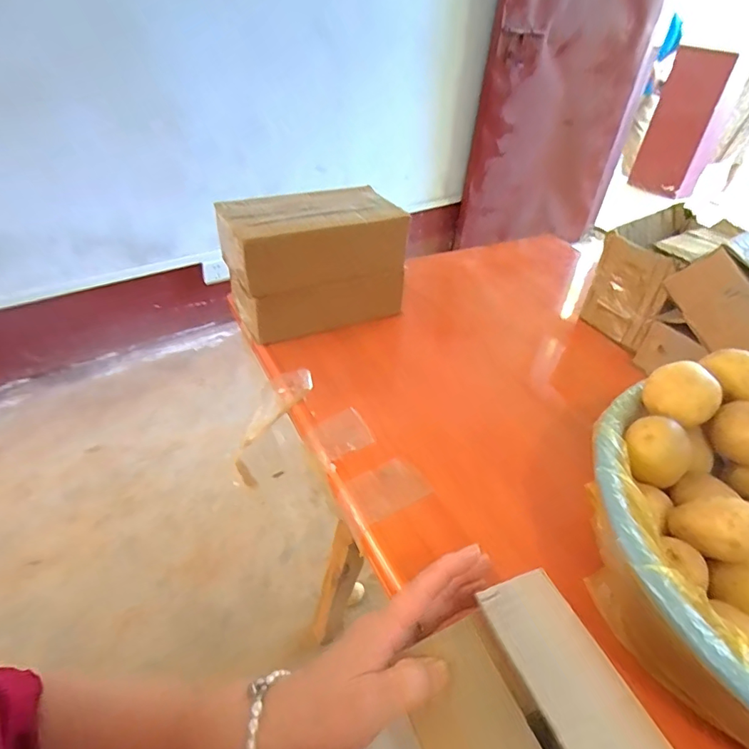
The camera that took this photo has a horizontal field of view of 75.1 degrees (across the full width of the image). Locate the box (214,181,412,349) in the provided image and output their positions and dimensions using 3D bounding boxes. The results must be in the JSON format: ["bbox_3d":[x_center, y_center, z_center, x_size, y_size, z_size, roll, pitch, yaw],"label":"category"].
[{"bbox_3d":[-0.075,-0.140,0.616,0.208,0.138,0.111,-15,44,-21],"label":"box"}]

